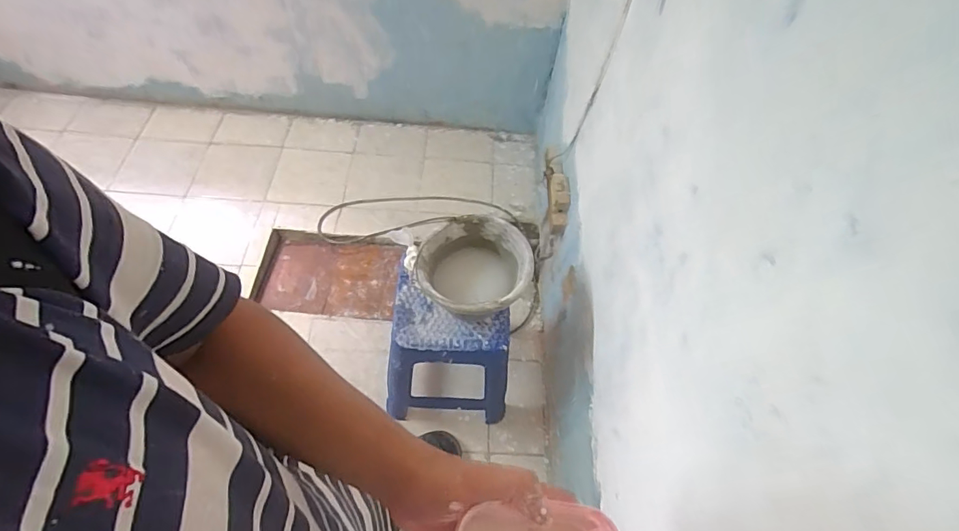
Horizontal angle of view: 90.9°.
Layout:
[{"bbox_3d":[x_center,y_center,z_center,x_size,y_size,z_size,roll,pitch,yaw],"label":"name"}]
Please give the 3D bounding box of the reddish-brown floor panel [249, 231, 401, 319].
[{"bbox_3d":[-0.542,0.036,1.703,0.489,0.047,0.327,4,56,-3],"label":"reddish-brown floor panel"}]

